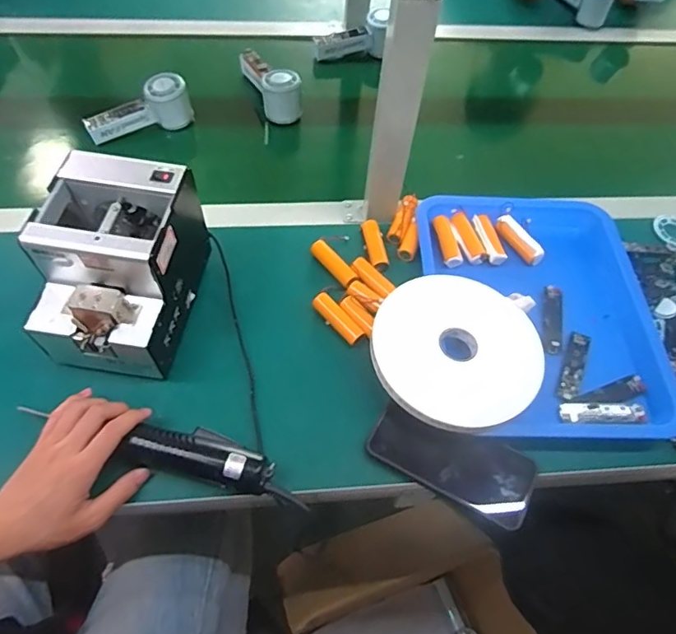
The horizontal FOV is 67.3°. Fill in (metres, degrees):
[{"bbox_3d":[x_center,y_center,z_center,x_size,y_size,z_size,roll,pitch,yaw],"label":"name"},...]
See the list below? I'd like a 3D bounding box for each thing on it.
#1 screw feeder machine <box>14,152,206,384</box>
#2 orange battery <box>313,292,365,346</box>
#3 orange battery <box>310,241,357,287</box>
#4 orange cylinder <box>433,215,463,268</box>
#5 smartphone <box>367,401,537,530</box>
[{"bbox_3d":[-0.229,-0.049,0.534,0.127,0.147,0.171,9,57,2],"label":"screw feeder machine"},{"bbox_3d":[-0.001,0.003,0.590,0.023,0.018,0.074,-32,64,-22],"label":"orange battery"},{"bbox_3d":[-0.005,-0.064,0.635,0.021,0.021,0.076,-31,64,-21],"label":"orange battery"},{"bbox_3d":[0.140,-0.098,0.655,0.022,0.019,0.071,-9,58,-10],"label":"orange cylinder"},{"bbox_3d":[0.115,0.141,0.510,0.159,0.015,0.073,26,61,16],"label":"smartphone"}]

